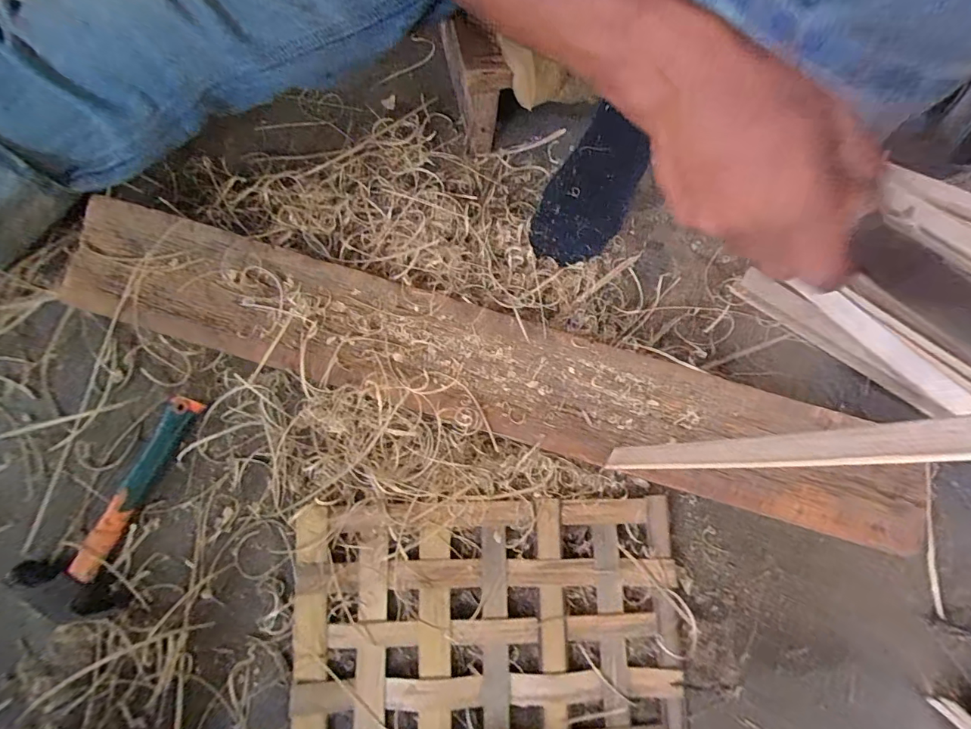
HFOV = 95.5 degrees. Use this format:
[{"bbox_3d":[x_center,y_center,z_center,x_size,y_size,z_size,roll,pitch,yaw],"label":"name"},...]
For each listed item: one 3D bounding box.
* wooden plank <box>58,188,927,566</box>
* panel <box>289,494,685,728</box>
[{"bbox_3d":[0.006,0.003,0.409,0.799,0.027,0.111,16,80,2],"label":"wooden plank"},{"bbox_3d":[0.005,0.242,0.402,0.350,0.018,0.223,-1,79,-1],"label":"panel"}]

